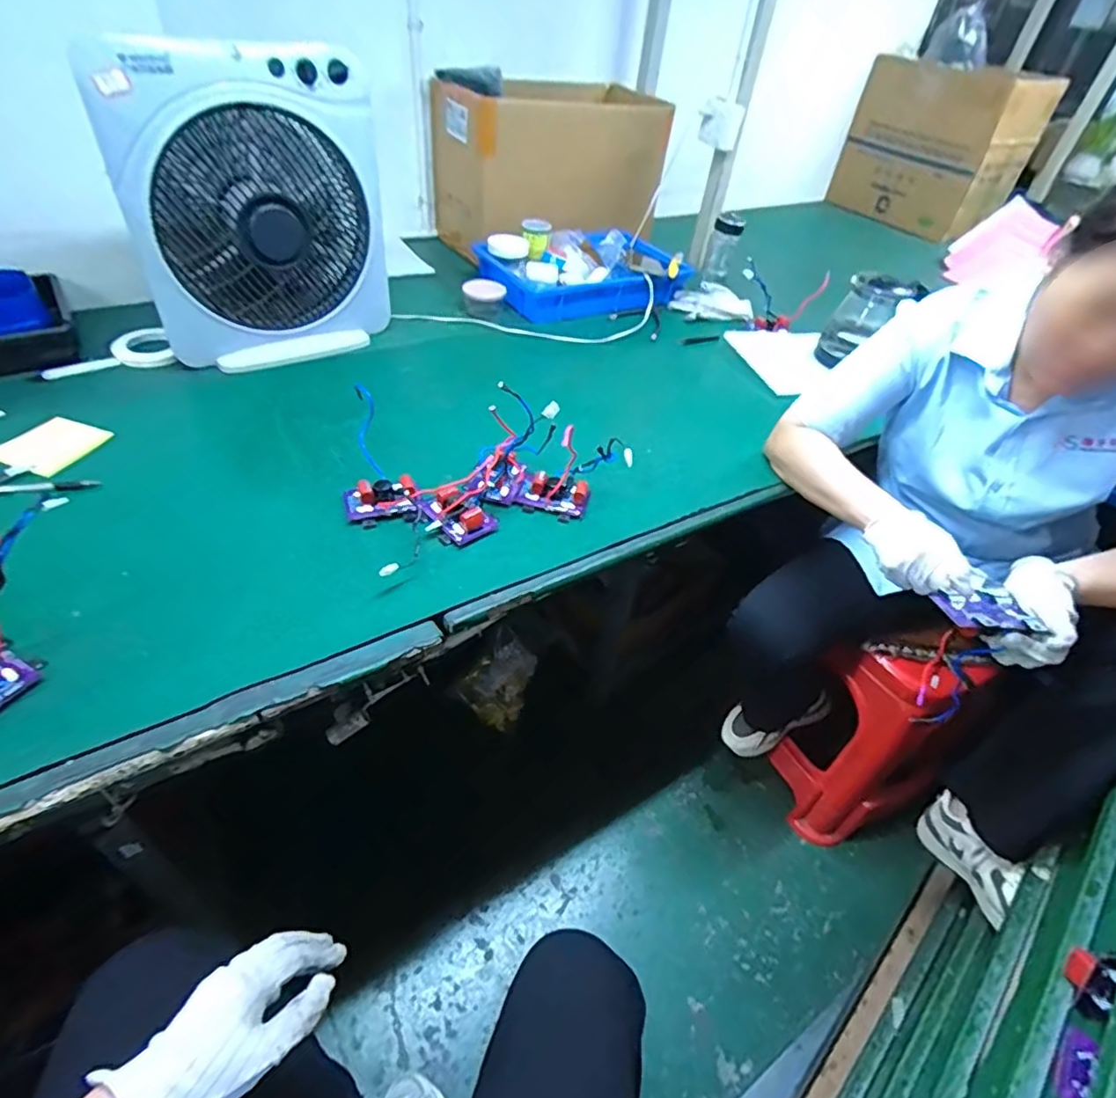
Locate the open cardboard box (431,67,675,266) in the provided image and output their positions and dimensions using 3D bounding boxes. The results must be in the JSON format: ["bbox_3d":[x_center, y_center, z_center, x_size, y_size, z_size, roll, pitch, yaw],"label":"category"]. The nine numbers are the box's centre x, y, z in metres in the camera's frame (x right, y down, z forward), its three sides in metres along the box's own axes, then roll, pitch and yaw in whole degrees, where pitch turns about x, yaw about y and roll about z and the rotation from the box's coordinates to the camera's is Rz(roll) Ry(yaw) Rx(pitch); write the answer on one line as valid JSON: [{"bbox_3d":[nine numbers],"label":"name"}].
[{"bbox_3d":[-0.014,-0.956,1.510,0.543,0.337,0.322,-15,48,-22],"label":"open cardboard box"}]

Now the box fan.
[{"bbox_3d":[-0.462,-0.527,0.952,0.381,0.411,0.134,-20,50,-26],"label":"box fan"}]

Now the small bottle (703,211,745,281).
[{"bbox_3d":[0.378,-0.688,1.370,0.066,0.132,0.053,15,44,7],"label":"small bottle"}]

